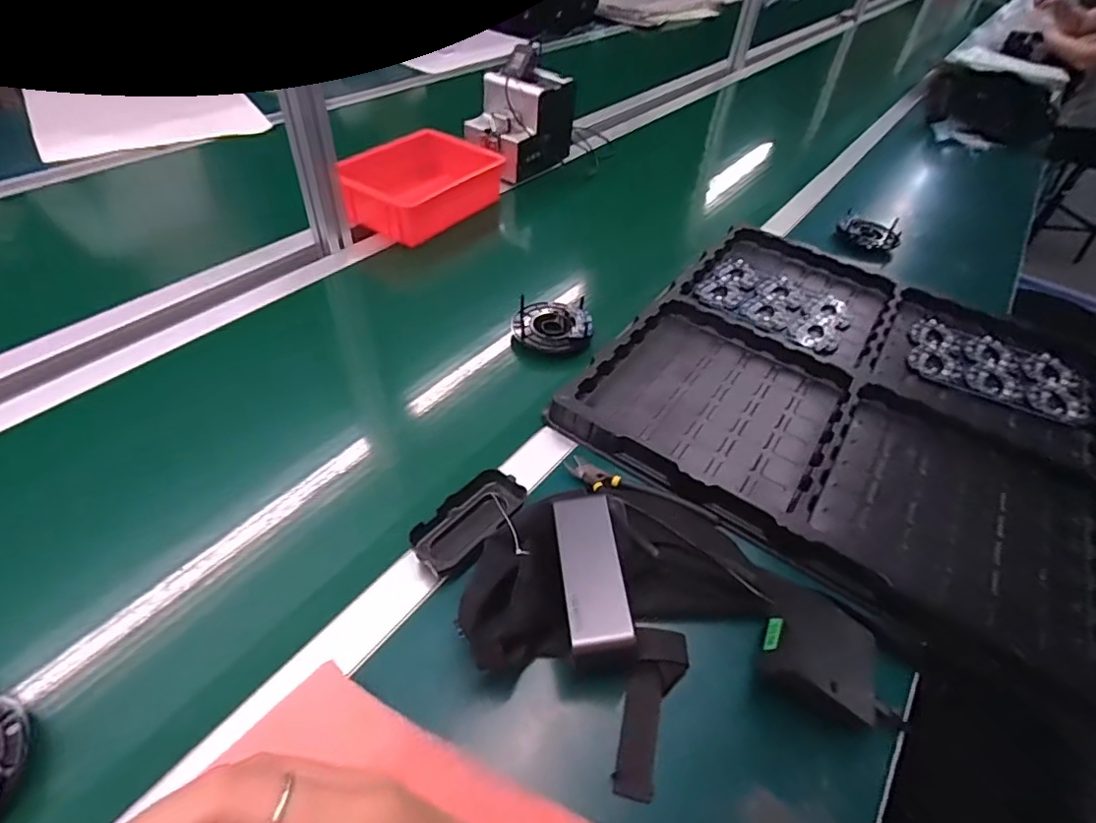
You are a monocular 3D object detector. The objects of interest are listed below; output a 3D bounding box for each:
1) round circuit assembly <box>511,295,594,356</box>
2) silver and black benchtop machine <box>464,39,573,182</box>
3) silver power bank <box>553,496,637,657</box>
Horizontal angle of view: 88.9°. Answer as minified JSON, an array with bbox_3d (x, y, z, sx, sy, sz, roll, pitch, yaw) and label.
[{"bbox_3d":[0.006,-0.111,0.719,0.099,0.031,0.099,3,46,-3],"label":"round circuit assembly"},{"bbox_3d":[-0.053,-0.539,1.023,0.131,0.160,0.190,30,50,21],"label":"silver and black benchtop machine"},{"bbox_3d":[0.034,0.119,0.425,0.047,0.010,0.119,-2,46,-8],"label":"silver power bank"}]

